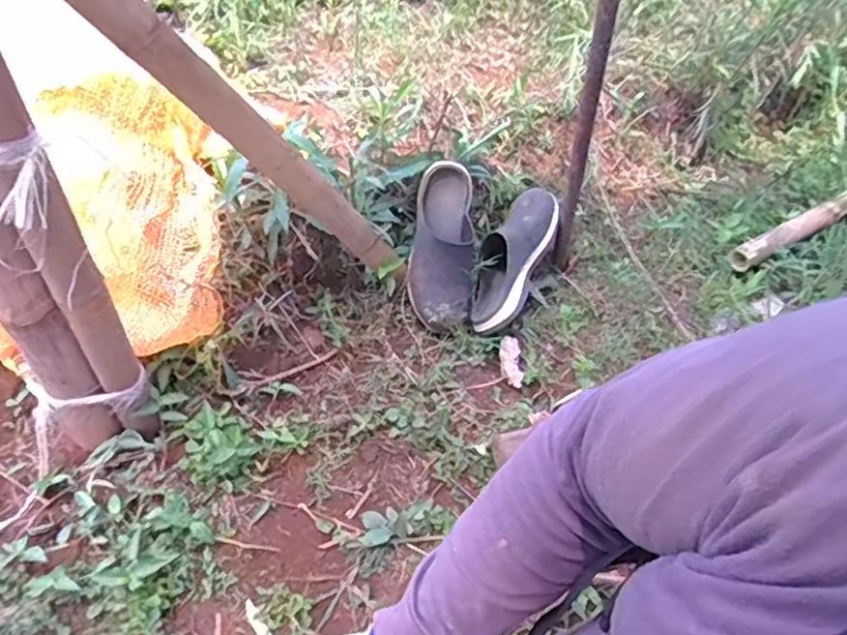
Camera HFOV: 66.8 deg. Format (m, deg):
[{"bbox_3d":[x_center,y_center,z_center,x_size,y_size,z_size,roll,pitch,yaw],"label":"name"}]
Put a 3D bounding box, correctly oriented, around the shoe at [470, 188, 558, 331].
[{"bbox_3d":[0.143,-0.097,1.020,0.085,0.093,0.263,23,75,17],"label":"shoe"}]

